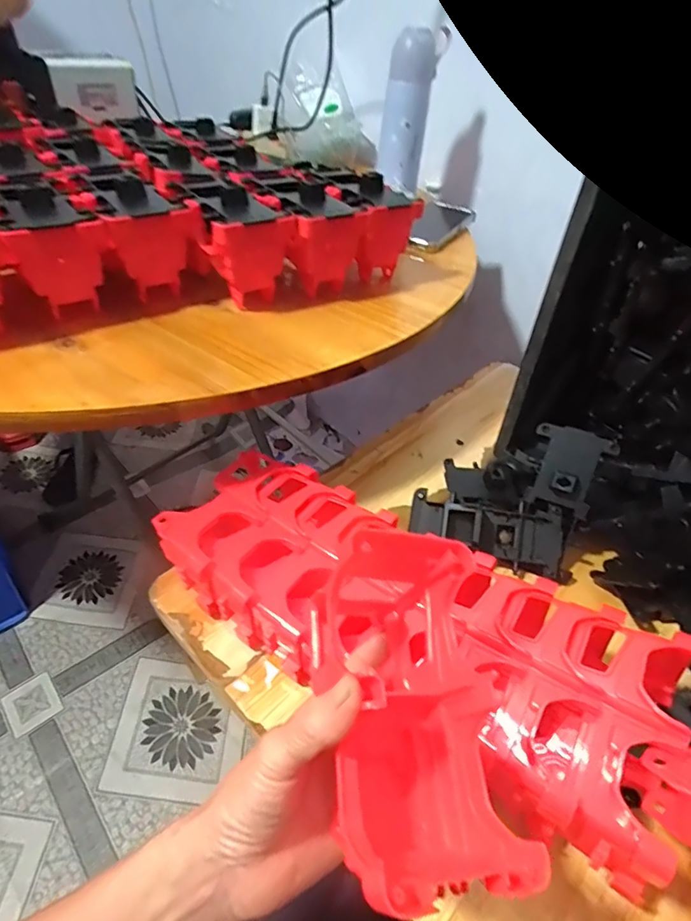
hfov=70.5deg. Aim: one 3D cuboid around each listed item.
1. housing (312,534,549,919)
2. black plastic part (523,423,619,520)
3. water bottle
[{"bbox_3d":[0.030,0.129,0.259,0.087,0.084,0.164,-1,66,-8],"label":"housing"},{"bbox_3d":[0.217,0.009,0.484,0.068,0.080,0.023,23,9,21],"label":"black plastic part"},{"bbox_3d":[0.093,-0.521,0.730,0.073,0.174,0.070,11,42,5],"label":"water bottle"}]

